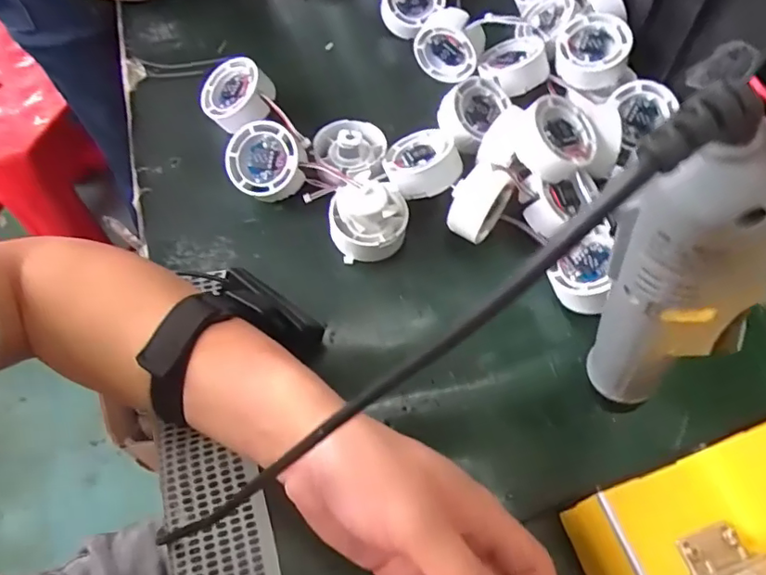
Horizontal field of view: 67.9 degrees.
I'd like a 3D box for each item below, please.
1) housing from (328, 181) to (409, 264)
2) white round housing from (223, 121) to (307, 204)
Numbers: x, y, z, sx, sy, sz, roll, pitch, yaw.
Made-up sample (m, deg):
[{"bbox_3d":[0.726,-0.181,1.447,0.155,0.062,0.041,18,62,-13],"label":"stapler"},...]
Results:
[{"bbox_3d":[-0.010,-0.048,0.396,0.055,0.041,0.047,-7,62,-3],"label":"housing"},{"bbox_3d":[-0.086,-0.093,0.422,0.053,0.026,0.054,-2,90,10],"label":"white round housing"}]

